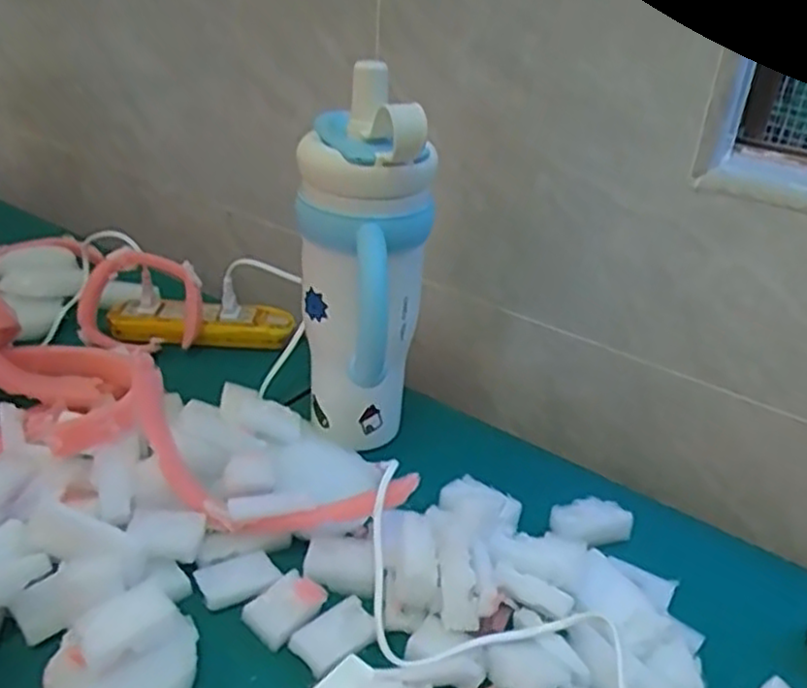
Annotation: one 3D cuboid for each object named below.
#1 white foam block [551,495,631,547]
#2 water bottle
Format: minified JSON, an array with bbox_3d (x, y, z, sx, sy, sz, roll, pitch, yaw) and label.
[{"bbox_3d":[0.138,0.132,0.554,0.061,0.016,0.031,-6,30,-17],"label":"white foam block"},{"bbox_3d":[-0.022,-0.039,0.553,0.080,0.274,0.105,-16,34,-33],"label":"water bottle"}]

